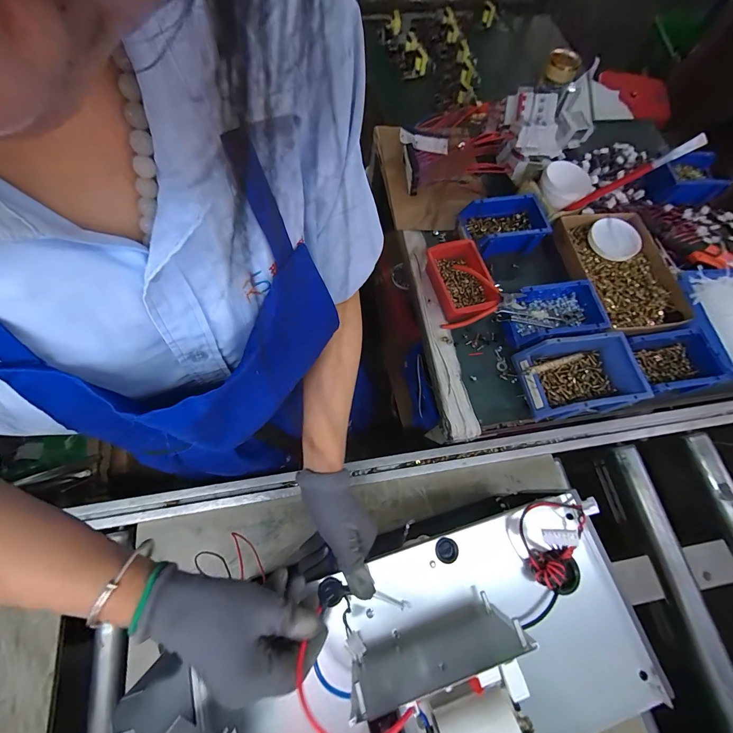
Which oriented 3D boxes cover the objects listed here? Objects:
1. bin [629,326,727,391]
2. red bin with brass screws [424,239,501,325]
[{"bbox_3d":[0.527,-0.006,0.596,0.143,0.062,0.108,-7,70,-5],"label":"bin"},{"bbox_3d":[0.182,-0.171,0.654,0.090,0.057,0.156,-15,71,-8],"label":"red bin with brass screws"}]

